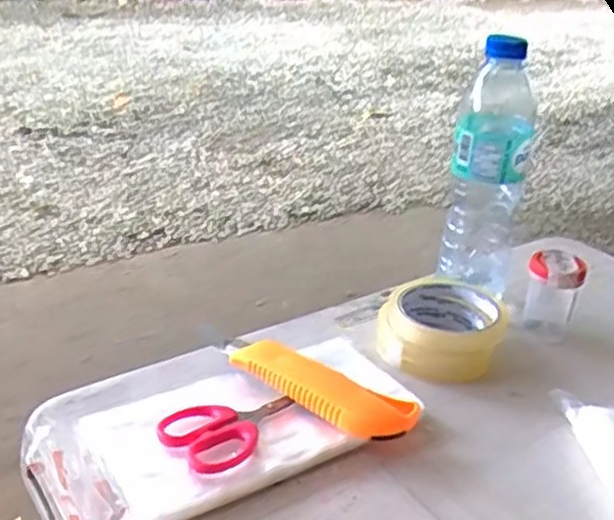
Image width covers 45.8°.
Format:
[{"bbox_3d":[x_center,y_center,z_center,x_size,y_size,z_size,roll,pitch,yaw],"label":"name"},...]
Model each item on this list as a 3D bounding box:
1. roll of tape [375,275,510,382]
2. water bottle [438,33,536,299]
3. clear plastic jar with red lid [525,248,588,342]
[{"bbox_3d":[0.106,0.054,0.575,0.099,0.035,0.100,8,28,7],"label":"roll of tape"},{"bbox_3d":[0.151,-0.072,0.606,0.062,0.202,0.052,12,29,16],"label":"water bottle"},{"bbox_3d":[0.200,0.030,0.593,0.040,0.069,0.036,15,29,20],"label":"clear plastic jar with red lid"}]

